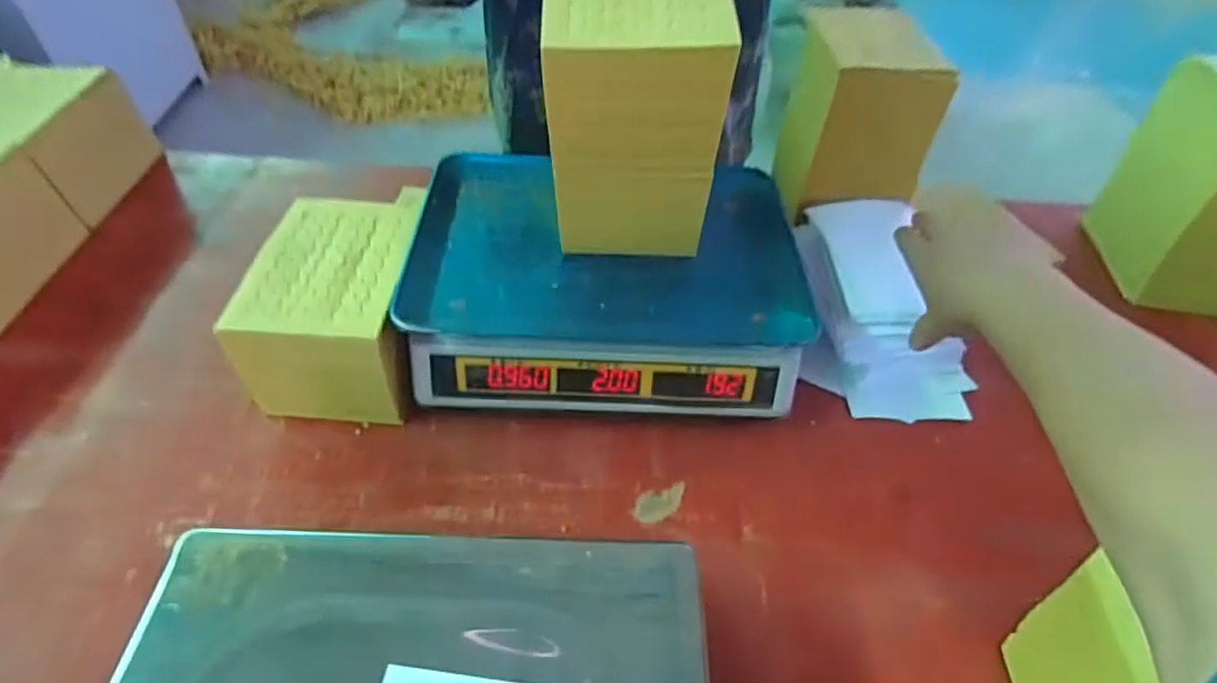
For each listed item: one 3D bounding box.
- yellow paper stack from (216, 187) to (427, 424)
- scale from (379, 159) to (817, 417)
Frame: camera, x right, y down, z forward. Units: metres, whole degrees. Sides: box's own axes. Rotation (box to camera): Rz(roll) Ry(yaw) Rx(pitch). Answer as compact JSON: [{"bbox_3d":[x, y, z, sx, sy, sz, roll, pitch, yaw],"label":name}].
[{"bbox_3d":[-0.227,-0.025,0.546,0.120,0.111,0.172,2,49,-1],"label":"yellow paper stack"},{"bbox_3d":[-0.002,-0.057,0.591,0.321,0.111,0.247,1,49,-1],"label":"scale"}]

